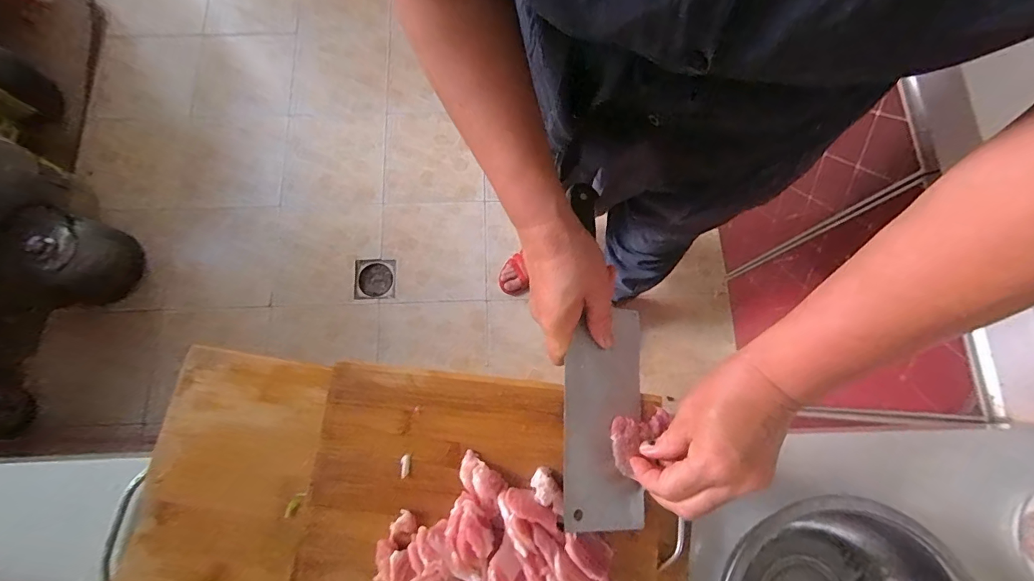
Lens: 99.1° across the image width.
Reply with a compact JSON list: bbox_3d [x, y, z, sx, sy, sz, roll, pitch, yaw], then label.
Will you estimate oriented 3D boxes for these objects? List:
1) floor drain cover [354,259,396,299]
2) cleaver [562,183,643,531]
[{"bbox_3d":[-0.407,-0.033,1.261,0.112,0.009,0.117,-1,78,-13],"label":"floor drain cover"},{"bbox_3d":[0.074,0.048,0.378,0.067,0.027,0.280,2,76,0],"label":"cleaver"}]

